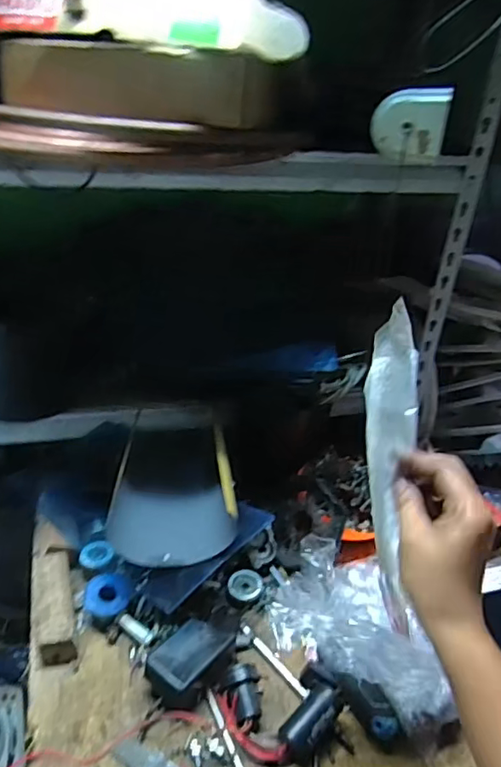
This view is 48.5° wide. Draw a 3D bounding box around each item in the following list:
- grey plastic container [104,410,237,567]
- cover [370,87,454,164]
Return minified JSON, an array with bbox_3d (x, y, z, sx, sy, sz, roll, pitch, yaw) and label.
[{"bbox_3d":[-0.098,0.135,0.692,0.145,0.077,0.179,-3,33,-11],"label":"grey plastic container"},{"bbox_3d":[0.193,-0.315,0.678,0.087,0.081,0.029,11,33,11],"label":"cover"}]

